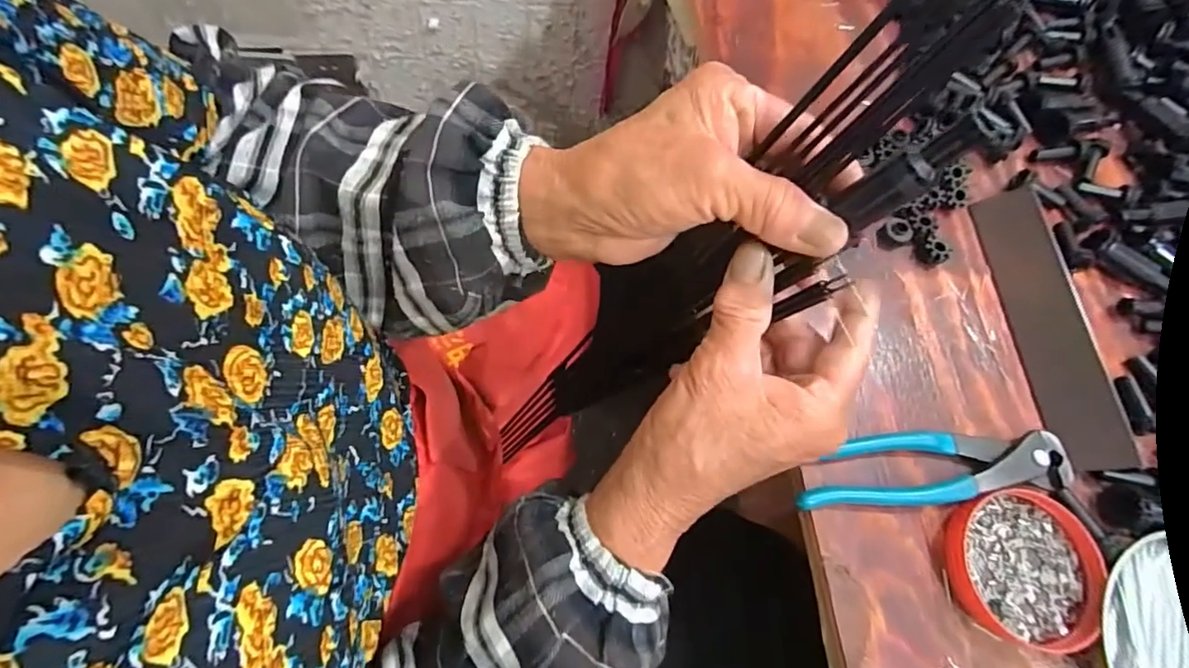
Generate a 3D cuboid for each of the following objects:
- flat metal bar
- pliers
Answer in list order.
[{"bbox_3d":[0.296,-0.007,0.363,0.041,0.011,0.184,-17,66,33],"label":"flat metal bar"},{"bbox_3d":[0.194,0.077,0.320,0.162,0.014,0.040,0,69,-6],"label":"pliers"}]

